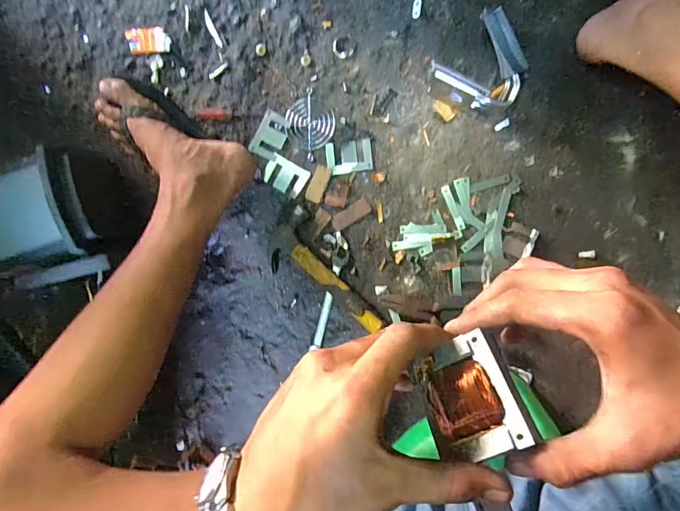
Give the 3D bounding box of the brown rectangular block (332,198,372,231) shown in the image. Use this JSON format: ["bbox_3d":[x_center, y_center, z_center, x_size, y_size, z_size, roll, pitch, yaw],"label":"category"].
[{"bbox_3d":[0.016,-0.059,0.622,0.060,0.004,0.021,-32,87,6],"label":"brown rectangular block"}]

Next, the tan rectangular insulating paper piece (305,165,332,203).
[{"bbox_3d":[-0.031,-0.104,0.629,0.023,0.004,0.053,21,93,6],"label":"tan rectangular insulating paper piece"}]

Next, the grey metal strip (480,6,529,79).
[{"bbox_3d":[0.204,-0.263,0.532,0.031,0.004,0.081,-20,109,22],"label":"grey metal strip"}]

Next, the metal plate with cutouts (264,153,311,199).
[{"bbox_3d":[-0.080,-0.117,0.638,0.063,0.004,0.044,31,94,5],"label":"metal plate with cutouts"}]

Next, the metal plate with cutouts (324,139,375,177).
[{"bbox_3d":[0.014,-0.142,0.622,0.064,0.004,0.047,-7,90,7],"label":"metal plate with cutouts"}]

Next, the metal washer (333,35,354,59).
[{"bbox_3d":[0.004,-0.303,0.627,0.031,0.004,0.033,4,92,7],"label":"metal washer"}]

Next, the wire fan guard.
[{"bbox_3d":[-0.045,-0.190,0.630,0.076,0.005,0.073,43,95,4],"label":"wire fan guard"}]

